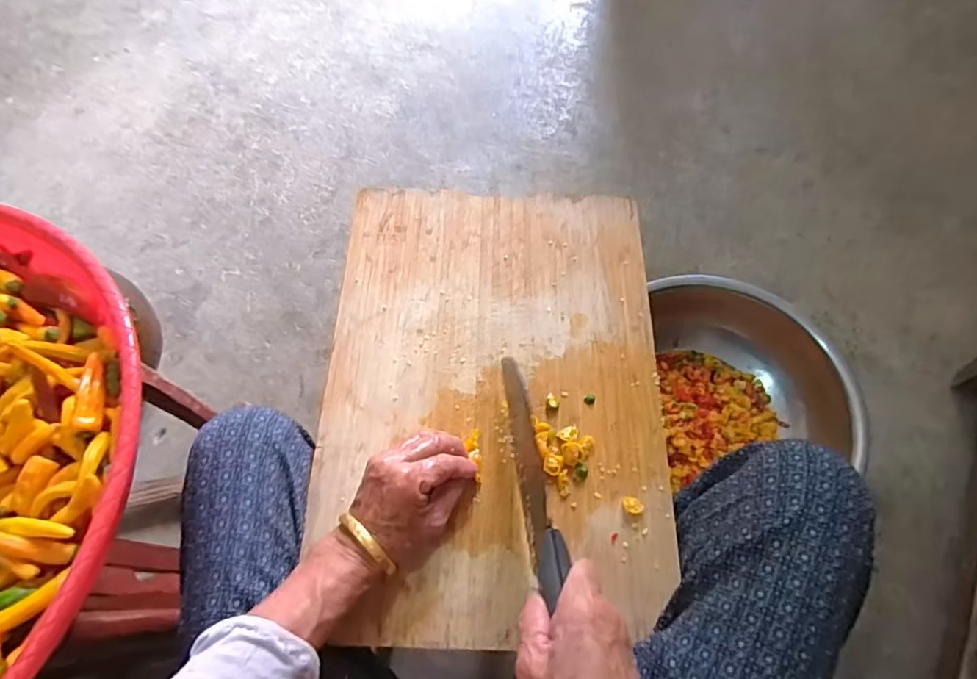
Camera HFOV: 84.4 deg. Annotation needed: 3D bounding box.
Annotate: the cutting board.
[{"bbox_3d":[0.007,0.037,0.511,0.310,0.020,0.437,2,66,1],"label":"cutting board"}]

